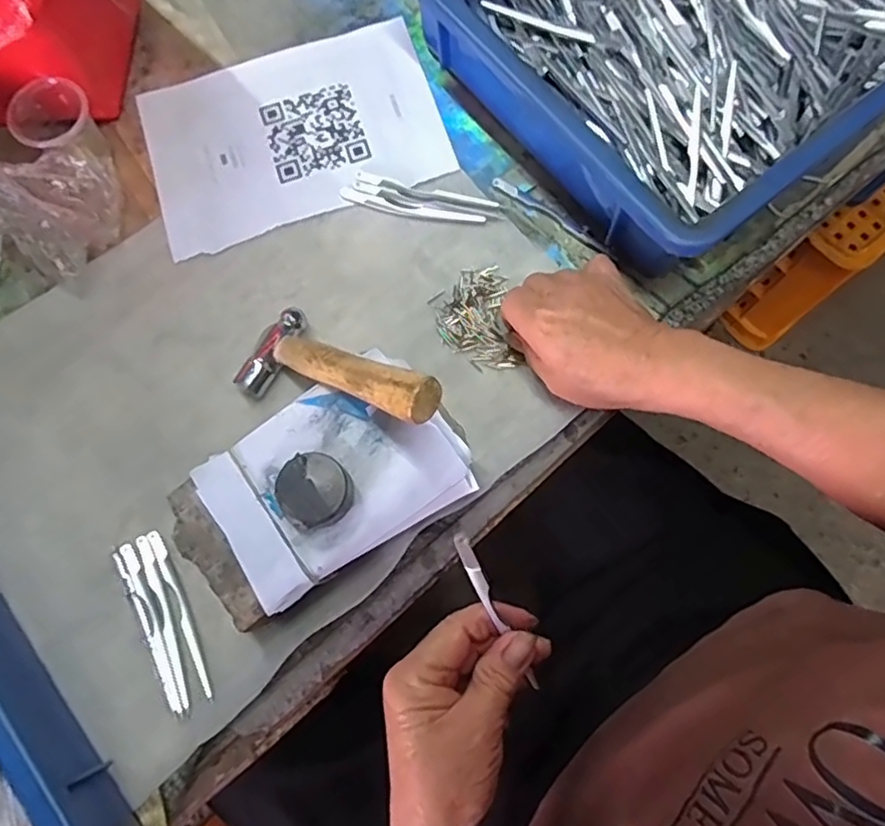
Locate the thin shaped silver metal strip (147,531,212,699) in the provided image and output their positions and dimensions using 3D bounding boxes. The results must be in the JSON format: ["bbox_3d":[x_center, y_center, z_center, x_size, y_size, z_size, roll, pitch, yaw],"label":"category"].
[{"bbox_3d":[-0.158,0.119,0.375,0.008,0.008,0.102,-26,78,-6],"label":"thin shaped silver metal strip"}]

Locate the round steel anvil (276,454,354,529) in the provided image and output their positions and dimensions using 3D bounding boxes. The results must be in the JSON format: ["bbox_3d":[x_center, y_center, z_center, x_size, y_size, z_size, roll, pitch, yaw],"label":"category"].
[{"bbox_3d":[-0.068,0.042,0.338,0.037,0.020,0.039,0,76,0],"label":"round steel anvil"}]

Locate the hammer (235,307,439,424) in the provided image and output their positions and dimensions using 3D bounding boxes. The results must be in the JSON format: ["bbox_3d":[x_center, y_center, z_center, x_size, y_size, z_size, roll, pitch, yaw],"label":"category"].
[{"bbox_3d":[-0.060,-0.024,0.354,0.152,0.017,0.058,17,73,43],"label":"hammer"}]

